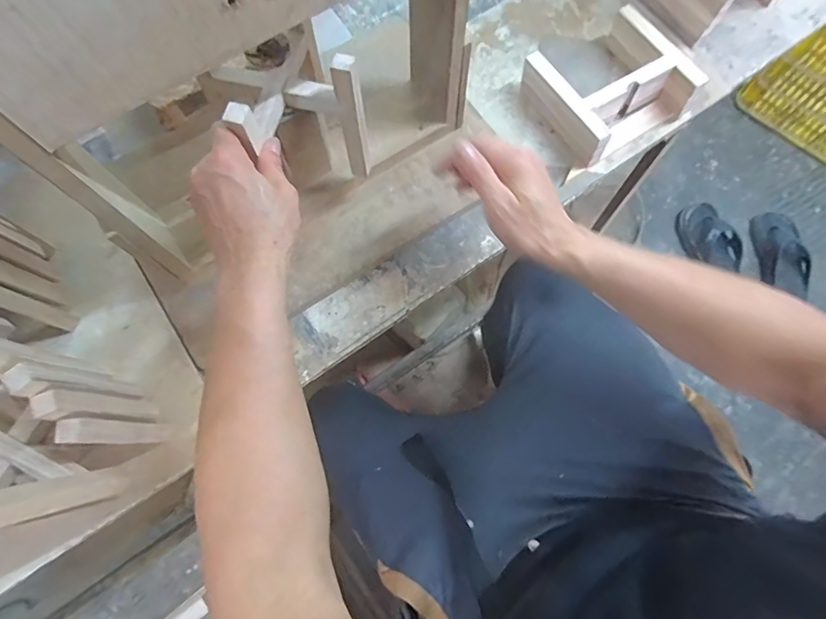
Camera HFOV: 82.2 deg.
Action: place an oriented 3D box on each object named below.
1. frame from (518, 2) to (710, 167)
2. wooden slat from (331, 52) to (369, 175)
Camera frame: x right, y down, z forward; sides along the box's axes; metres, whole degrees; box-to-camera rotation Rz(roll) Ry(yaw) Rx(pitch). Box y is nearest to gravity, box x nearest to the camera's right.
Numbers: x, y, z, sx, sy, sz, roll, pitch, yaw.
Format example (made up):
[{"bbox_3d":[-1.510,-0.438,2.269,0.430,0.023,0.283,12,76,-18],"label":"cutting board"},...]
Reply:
[{"bbox_3d":[0.245,-0.288,0.606,0.167,0.063,0.153,-31,75,-9],"label":"frame"},{"bbox_3d":[-0.060,-0.183,0.467,0.020,0.143,0.024,-11,73,-4],"label":"wooden slat"}]

